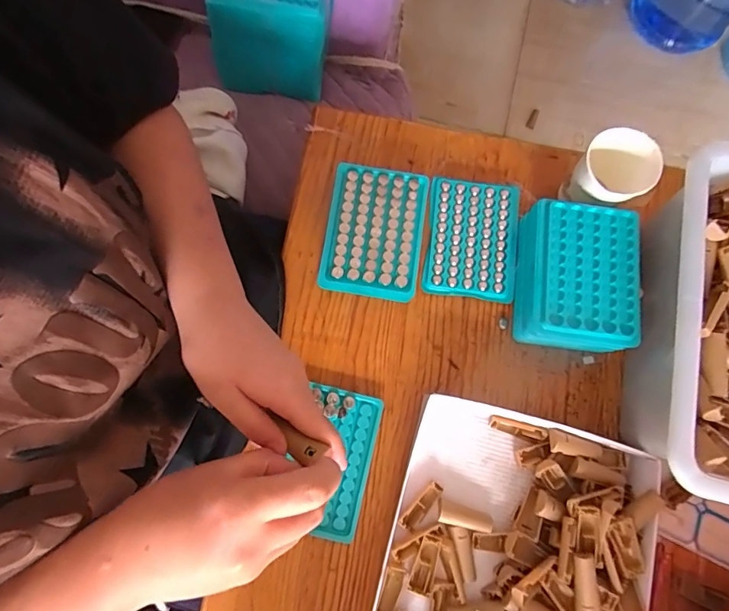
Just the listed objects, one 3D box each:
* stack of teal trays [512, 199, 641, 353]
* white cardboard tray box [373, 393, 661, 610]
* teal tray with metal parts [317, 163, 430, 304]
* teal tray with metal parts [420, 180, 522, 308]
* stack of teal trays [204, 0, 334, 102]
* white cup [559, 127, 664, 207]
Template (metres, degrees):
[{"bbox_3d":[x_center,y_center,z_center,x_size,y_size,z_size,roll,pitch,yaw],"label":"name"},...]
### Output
[{"bbox_3d":[0.200,-0.026,0.420,0.099,0.054,0.129,6,79,0],"label":"stack of teal trays"},{"bbox_3d":[0.124,0.245,0.366,0.216,0.053,0.298,15,79,2],"label":"white cardboard tray box"},{"bbox_3d":[0.010,-0.074,0.446,0.095,0.024,0.129,9,79,1],"label":"teal tray with metal parts"},{"bbox_3d":[0.113,-0.070,0.457,0.094,0.010,0.124,8,79,0],"label":"teal tray with metal parts"},{"bbox_3d":[-0.112,-0.346,0.540,0.141,0.126,0.104,6,79,0],"label":"stack of teal trays"},{"bbox_3d":[0.241,-0.129,0.433,0.069,0.062,0.066,0,79,-1],"label":"white cup"}]

